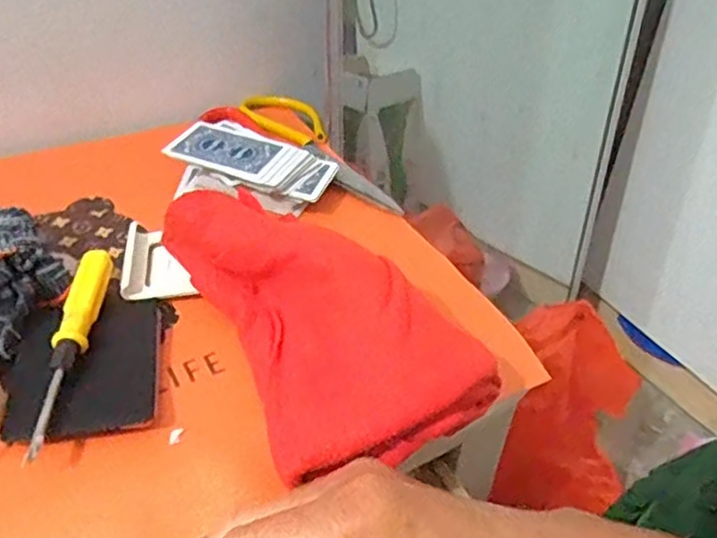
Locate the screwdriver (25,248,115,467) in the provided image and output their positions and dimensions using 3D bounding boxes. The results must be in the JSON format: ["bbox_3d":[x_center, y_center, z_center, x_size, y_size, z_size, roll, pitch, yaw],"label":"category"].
[{"bbox_3d":[-0.163,0.044,0.381,0.017,0.020,0.152,-1,39,-6],"label":"screwdriver"}]

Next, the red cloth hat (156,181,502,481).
[{"bbox_3d":[-0.019,0.019,0.389,0.125,0.071,0.196,-17,43,-24],"label":"red cloth hat"}]

